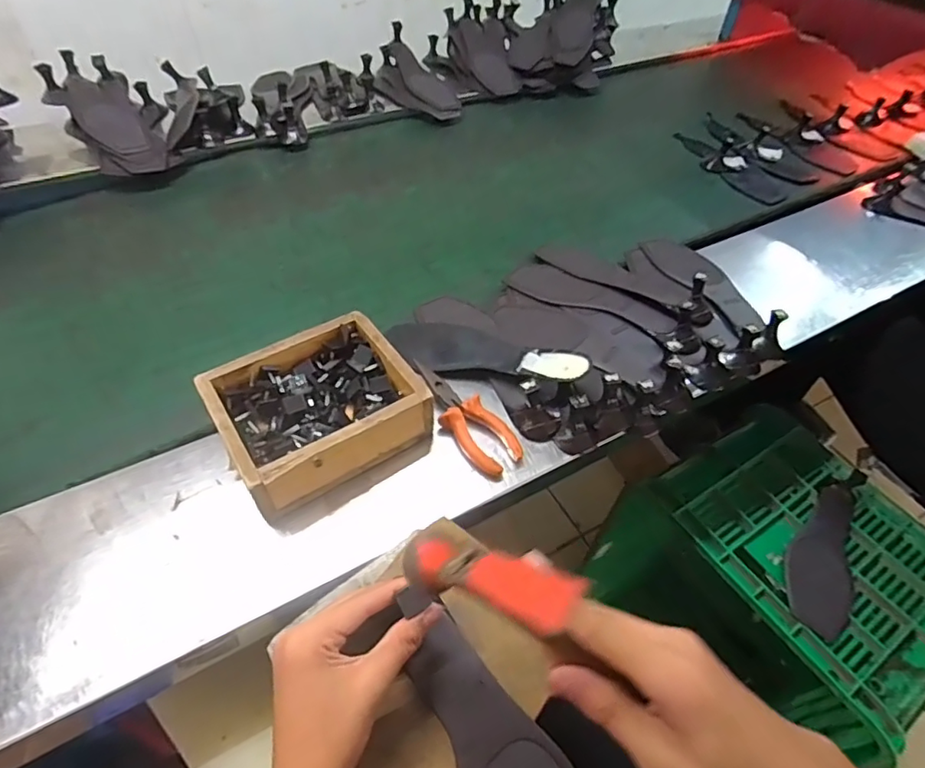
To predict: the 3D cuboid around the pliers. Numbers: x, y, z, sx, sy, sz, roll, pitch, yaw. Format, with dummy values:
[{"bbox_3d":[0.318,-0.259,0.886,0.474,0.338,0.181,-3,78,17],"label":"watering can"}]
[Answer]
[{"bbox_3d":[-0.001,0.031,0.557,0.049,0.026,0.146,-33,58,-26],"label":"pliers"}]

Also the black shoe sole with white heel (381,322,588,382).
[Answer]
[{"bbox_3d":[0.021,-0.036,0.605,0.242,0.018,0.084,14,49,31],"label":"black shoe sole with white heel"}]

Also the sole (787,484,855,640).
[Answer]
[{"bbox_3d":[0.474,0.225,0.713,0.078,0.017,0.221,17,51,15],"label":"sole"}]

